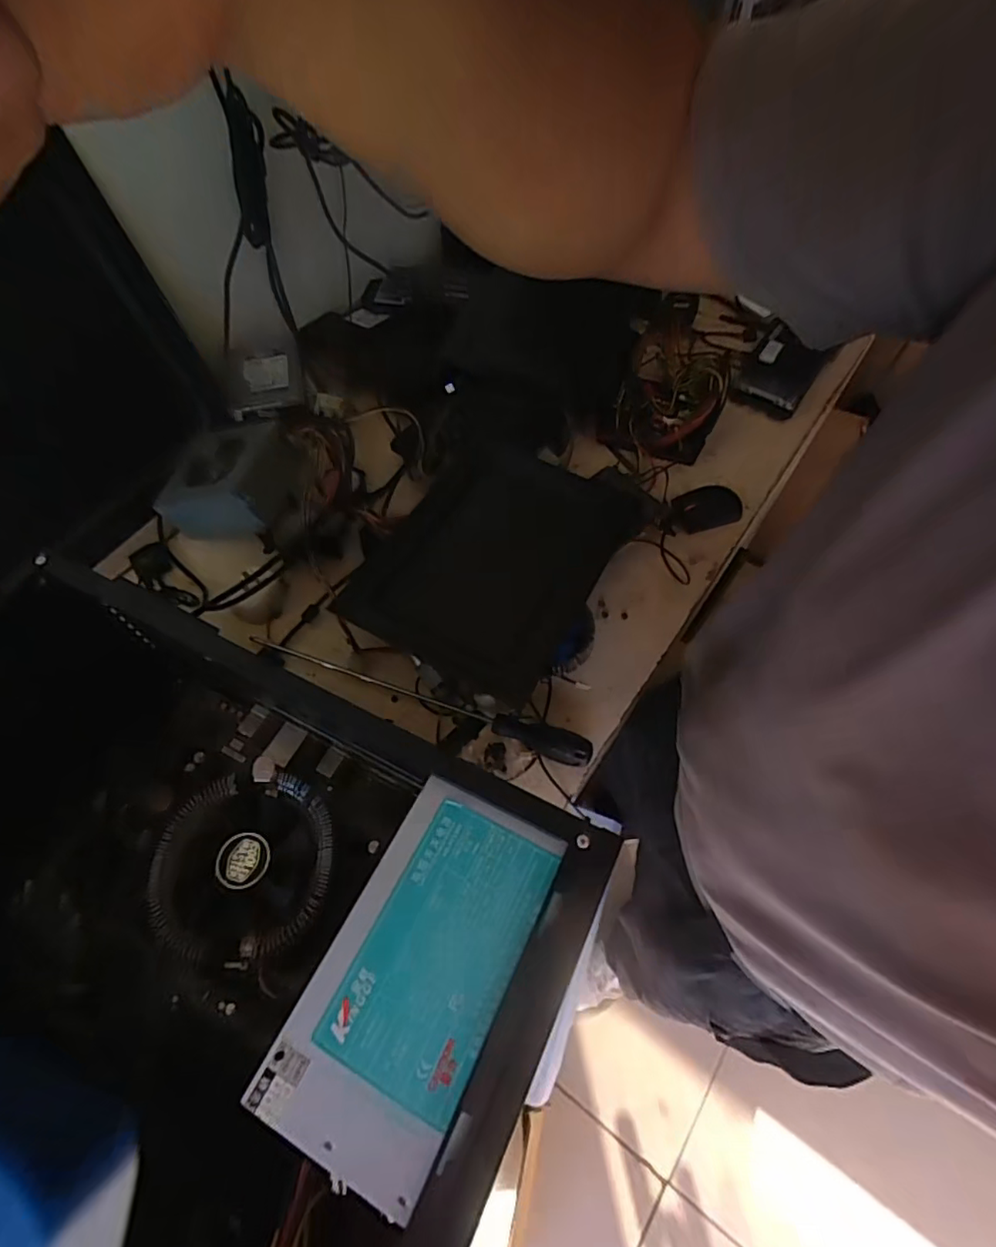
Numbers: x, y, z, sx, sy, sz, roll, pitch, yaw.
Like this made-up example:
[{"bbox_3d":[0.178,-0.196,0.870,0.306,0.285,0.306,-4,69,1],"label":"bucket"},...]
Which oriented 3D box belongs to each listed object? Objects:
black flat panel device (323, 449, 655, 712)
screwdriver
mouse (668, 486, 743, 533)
[{"bbox_3d":[0.007,-0.086,0.674,0.243,0.049,0.353,28,63,15],"label":"black flat panel device"},{"bbox_3d":[-0.085,0.074,0.625,0.384,0.025,0.031,19,61,10],"label":"screwdriver"},{"bbox_3d":[0.271,-0.151,0.765,0.097,0.026,0.057,-12,60,-8],"label":"mouse"}]

